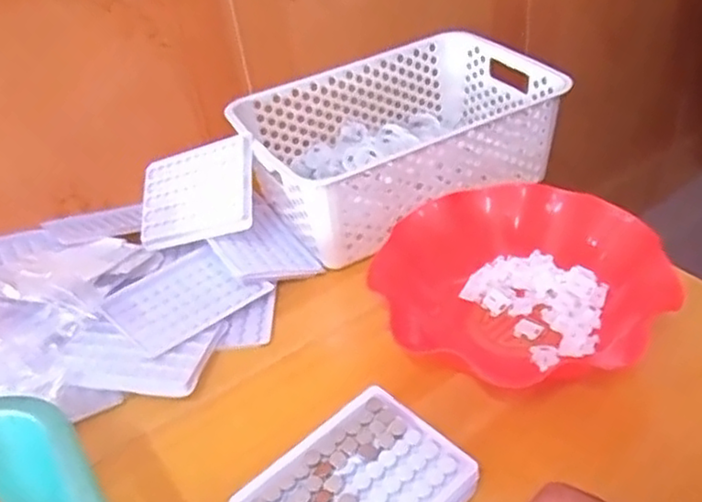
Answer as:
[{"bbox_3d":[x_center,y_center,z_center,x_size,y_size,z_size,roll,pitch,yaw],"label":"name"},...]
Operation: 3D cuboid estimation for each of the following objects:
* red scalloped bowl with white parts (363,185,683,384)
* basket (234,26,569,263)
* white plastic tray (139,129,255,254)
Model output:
[{"bbox_3d":[0.133,0.021,0.579,0.226,0.064,0.193,-12,39,-6],"label":"red scalloped bowl with white parts"},{"bbox_3d":[0.047,-0.120,0.720,0.305,0.099,0.201,-25,42,-20],"label":"basket"},{"bbox_3d":[-0.148,-0.056,0.656,0.126,0.014,0.093,-11,74,22],"label":"white plastic tray"}]

